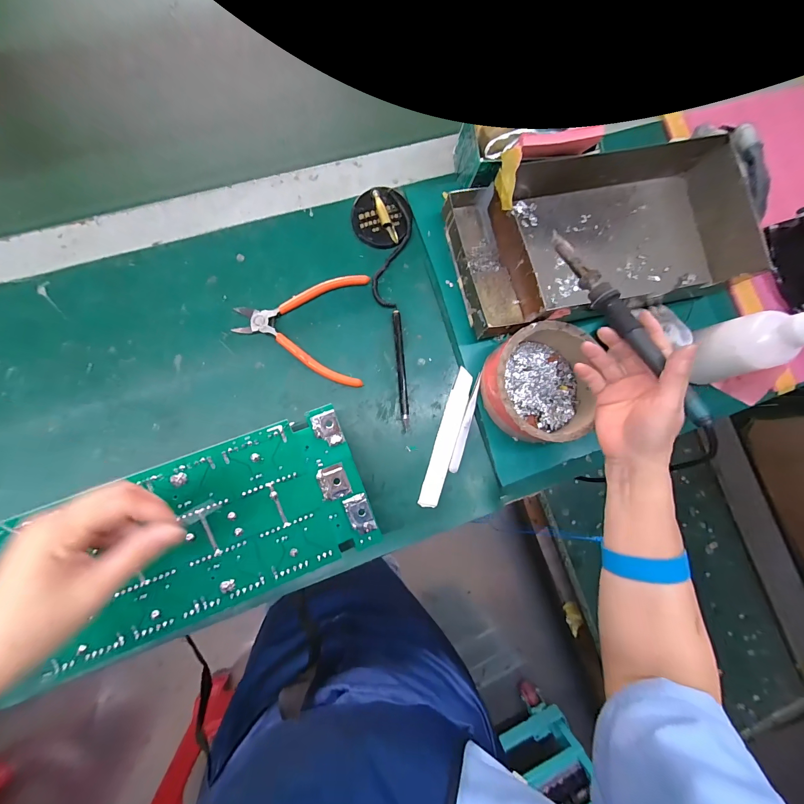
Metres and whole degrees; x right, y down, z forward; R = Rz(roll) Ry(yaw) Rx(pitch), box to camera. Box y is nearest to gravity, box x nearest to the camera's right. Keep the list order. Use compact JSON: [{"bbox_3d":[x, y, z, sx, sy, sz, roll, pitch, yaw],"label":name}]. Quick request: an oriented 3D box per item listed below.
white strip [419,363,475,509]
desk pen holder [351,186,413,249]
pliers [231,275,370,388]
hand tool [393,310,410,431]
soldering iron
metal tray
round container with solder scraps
[{"bbox_3d":[0.050,0.039,0.381,0.023,0.005,0.154,17,82,-2],"label":"white strip"},{"bbox_3d":[-0.023,-0.211,0.395,0.068,0.020,0.059,10,82,-3],"label":"desk pen holder"},{"bbox_3d":[-0.110,-0.082,0.376,0.136,0.011,0.125,2,83,-4],"label":"pliers"},{"bbox_3d":[0.000,-0.035,0.385,0.009,0.007,0.136,-4,83,-5],"label":"hand tool"},{"bbox_3d":[0.189,-0.073,0.295,0.016,0.016,0.209,-23,70,-7],"label":"soldering iron"},{"bbox_3d":[0.223,-0.193,0.392,0.329,0.059,0.179,-15,85,-6],"label":"metal tray"},{"bbox_3d":[0.150,-0.018,0.371,0.113,0.050,0.118,1,83,-5],"label":"round container with solder scraps"}]

